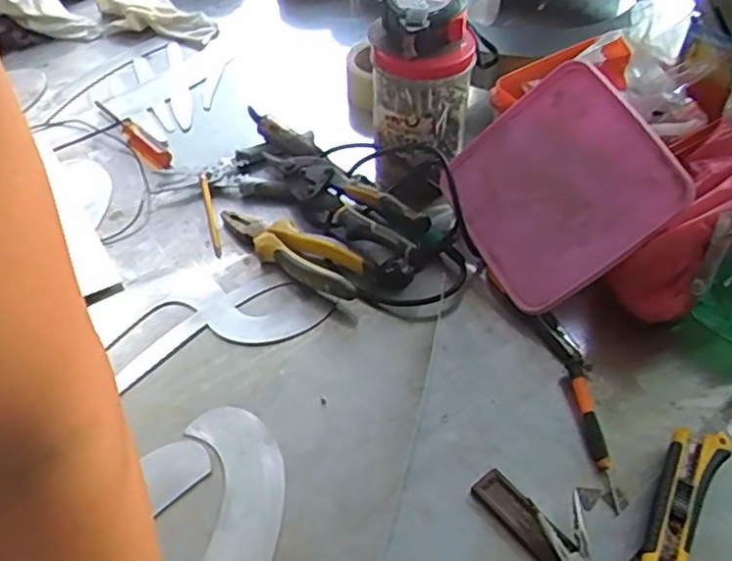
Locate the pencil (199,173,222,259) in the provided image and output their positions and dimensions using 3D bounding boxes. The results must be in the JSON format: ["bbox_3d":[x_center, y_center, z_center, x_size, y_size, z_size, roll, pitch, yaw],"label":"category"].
[{"bbox_3d":[-0.175,-0.078,0.734,0.008,0.014,0.133,-12,50,-11],"label":"pencil"}]

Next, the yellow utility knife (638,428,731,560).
[{"bbox_3d":[0.239,0.173,0.507,0.038,0.028,0.151,28,54,22],"label":"yellow utility knife"}]

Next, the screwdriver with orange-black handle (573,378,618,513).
[{"bbox_3d":[0.193,0.132,0.547,0.014,0.016,0.113,-3,48,-3],"label":"screwdriver with orange-black handle"}]

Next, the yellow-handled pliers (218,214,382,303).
[{"bbox_3d":[-0.080,-0.029,0.686,0.190,0.032,0.049,27,53,22],"label":"yellow-handled pliers"}]

